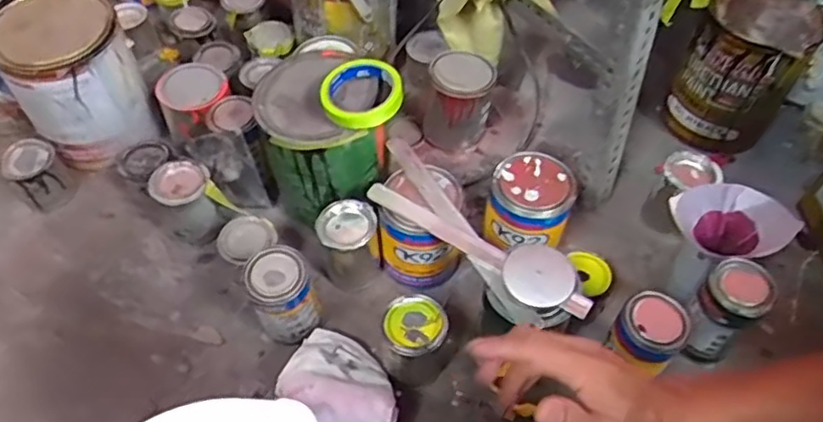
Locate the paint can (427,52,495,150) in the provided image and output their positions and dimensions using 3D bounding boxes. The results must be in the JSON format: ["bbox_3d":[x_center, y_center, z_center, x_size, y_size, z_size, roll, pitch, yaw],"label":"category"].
[{"bbox_3d":[0.070,-0.168,0.959,0.089,0.124,0.088,1,53,-1],"label":"paint can"}]

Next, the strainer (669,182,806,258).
[{"bbox_3d":[0.368,0.016,0.754,0.126,0.091,0.080,31,58,21],"label":"strainer"}]

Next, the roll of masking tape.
[{"bbox_3d":[-0.059,-0.140,0.766,0.098,0.035,0.086,5,53,3],"label":"roll of masking tape"}]

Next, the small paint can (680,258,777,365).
[{"bbox_3d":[0.356,0.120,0.743,0.072,0.134,0.068,-37,63,-25],"label":"small paint can"}]

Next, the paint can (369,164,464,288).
[{"bbox_3d":[0.014,0.028,0.834,0.110,0.151,0.098,18,55,11],"label":"paint can"}]

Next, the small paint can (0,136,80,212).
[{"bbox_3d":[-0.533,-0.051,0.921,0.077,0.075,0.073,35,60,21],"label":"small paint can"}]

